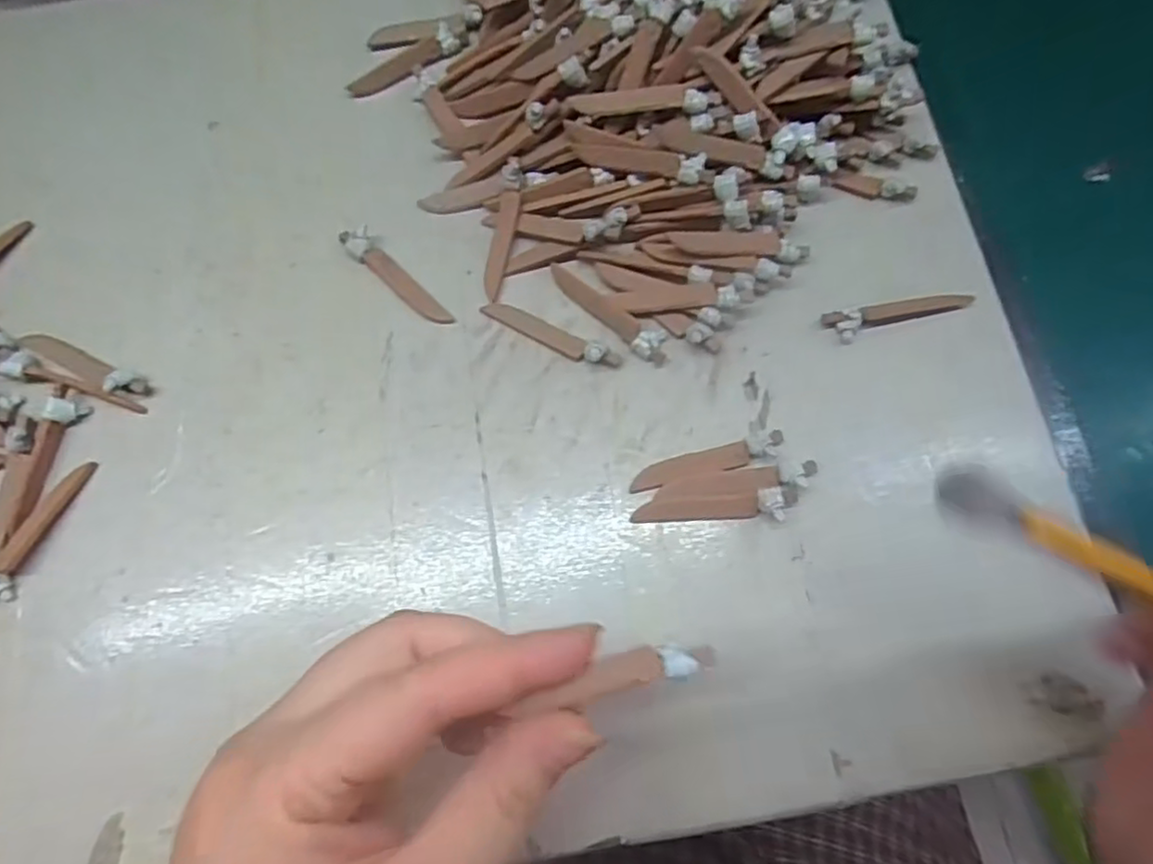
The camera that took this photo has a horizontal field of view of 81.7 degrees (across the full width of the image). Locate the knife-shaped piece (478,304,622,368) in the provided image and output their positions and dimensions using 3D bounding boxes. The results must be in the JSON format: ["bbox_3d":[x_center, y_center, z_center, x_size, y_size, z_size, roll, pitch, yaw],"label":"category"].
[{"bbox_3d":[-0.010,-0.039,0.261,0.059,0.009,0.009,26,75,7],"label":"knife-shaped piece"}]

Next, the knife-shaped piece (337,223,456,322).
[{"bbox_3d":[-0.074,-0.063,0.270,0.012,0.008,0.057,-43,78,-11],"label":"knife-shaped piece"}]

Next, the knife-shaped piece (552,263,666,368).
[{"bbox_3d":[0.013,-0.048,0.264,0.058,0.006,0.012,39,77,11],"label":"knife-shaped piece"}]

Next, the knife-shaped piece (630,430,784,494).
[{"bbox_3d":[0.049,0.010,0.247,0.059,0.009,0.010,-14,74,-4],"label":"knife-shaped piece"}]

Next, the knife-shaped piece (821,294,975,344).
[{"bbox_3d":[0.128,-0.046,0.263,0.058,0.006,0.012,-9,74,-3],"label":"knife-shaped piece"}]

